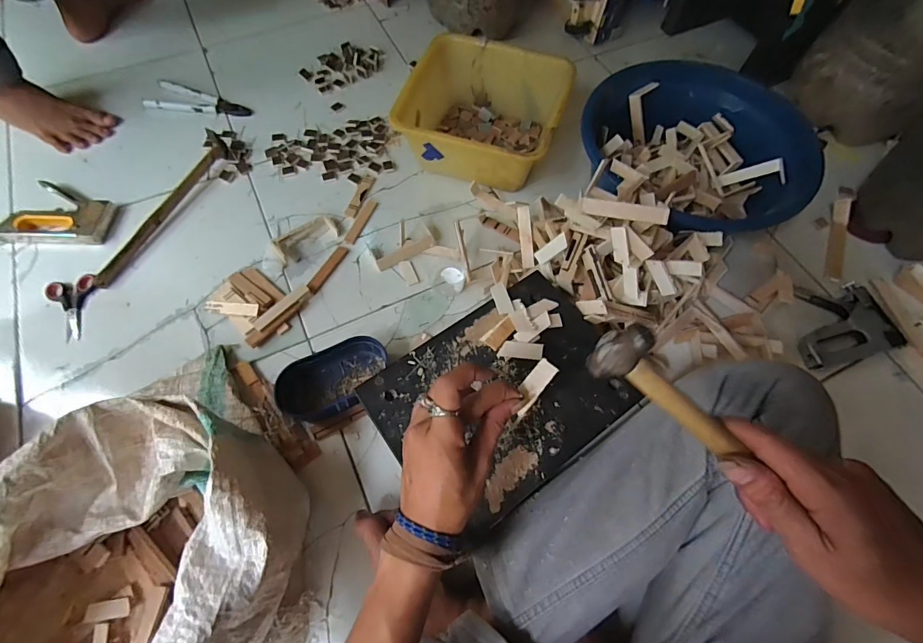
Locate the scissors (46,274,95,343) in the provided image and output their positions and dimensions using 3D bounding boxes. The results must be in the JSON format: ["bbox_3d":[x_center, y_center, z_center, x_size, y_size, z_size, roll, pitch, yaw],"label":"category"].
[{"bbox_3d":[-0.631,-0.023,0.686,0.068,0.012,0.114,-18,66,-10],"label":"scissors"}]

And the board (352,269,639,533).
[{"bbox_3d":[0.055,0.076,0.492,0.287,0.023,0.202,-33,69,-16],"label":"board"}]

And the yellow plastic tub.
[{"bbox_3d":[0.041,-0.363,0.763,0.260,0.124,0.243,17,65,7],"label":"yellow plastic tub"}]

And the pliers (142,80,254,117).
[{"bbox_3d":[-0.538,-0.446,0.874,0.213,0.015,0.075,15,65,6],"label":"pliers"}]

